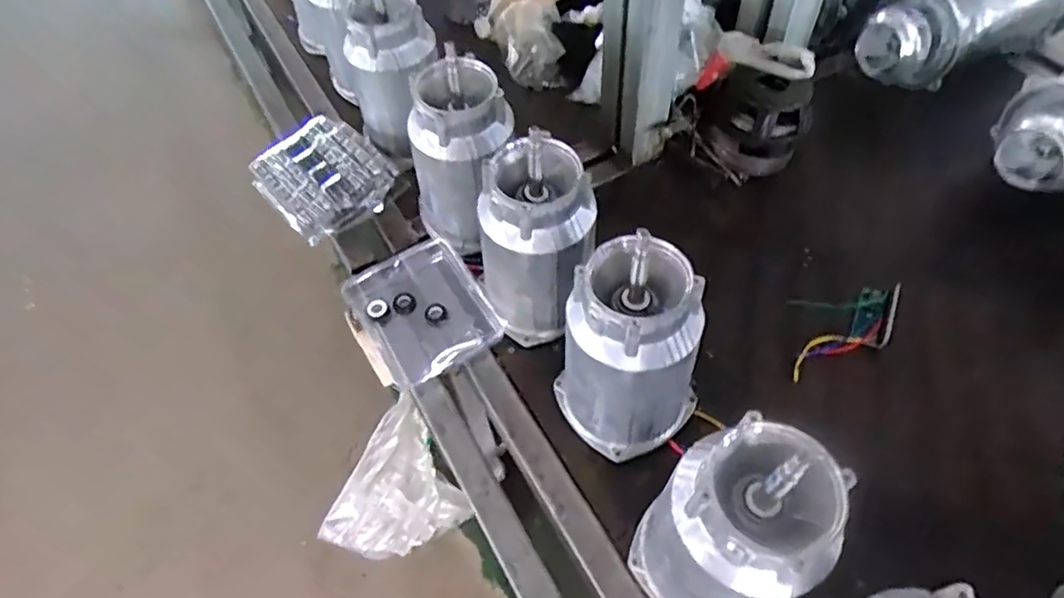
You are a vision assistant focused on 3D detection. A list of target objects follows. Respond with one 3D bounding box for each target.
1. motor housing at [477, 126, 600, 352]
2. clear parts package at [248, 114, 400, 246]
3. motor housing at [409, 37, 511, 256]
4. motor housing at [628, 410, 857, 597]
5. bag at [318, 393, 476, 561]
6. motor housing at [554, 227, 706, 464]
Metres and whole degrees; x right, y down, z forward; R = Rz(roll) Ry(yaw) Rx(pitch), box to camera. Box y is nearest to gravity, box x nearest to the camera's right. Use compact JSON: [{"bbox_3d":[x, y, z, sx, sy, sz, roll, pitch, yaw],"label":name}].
[{"bbox_3d":[0.003,-0.053,0.662,0.120,0.220,0.108,-2,57,2],"label":"motor housing"},{"bbox_3d":[-0.286,-0.172,0.864,0.166,0.056,0.163,-38,62,-20],"label":"clear parts package"},{"bbox_3d":[-0.090,-0.163,0.734,0.121,0.219,0.101,23,61,17],"label":"motor housing"},{"bbox_3d":[0.156,0.181,0.480,0.116,0.237,0.112,-2,57,2],"label":"motor housing"},{"bbox_3d":[-0.297,0.411,1.309,0.265,0.230,0.206,-35,61,-18],"label":"bag"},{"bbox_3d":[0.088,0.051,0.584,0.112,0.221,0.128,-31,60,-16],"label":"motor housing"}]

